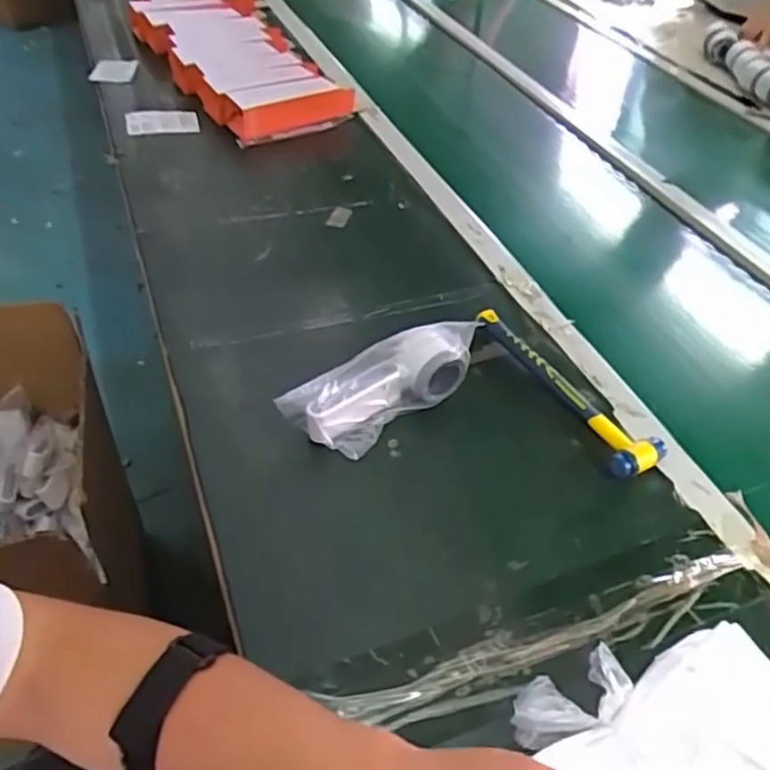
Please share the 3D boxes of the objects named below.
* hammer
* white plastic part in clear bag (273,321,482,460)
[{"bbox_3d":[0.185,-0.002,0.683,0.058,0.030,0.236,-20,49,-21],"label":"hammer"},{"bbox_3d":[-0.002,0.005,0.638,0.190,0.085,0.066,-21,49,-22],"label":"white plastic part in clear bag"}]

